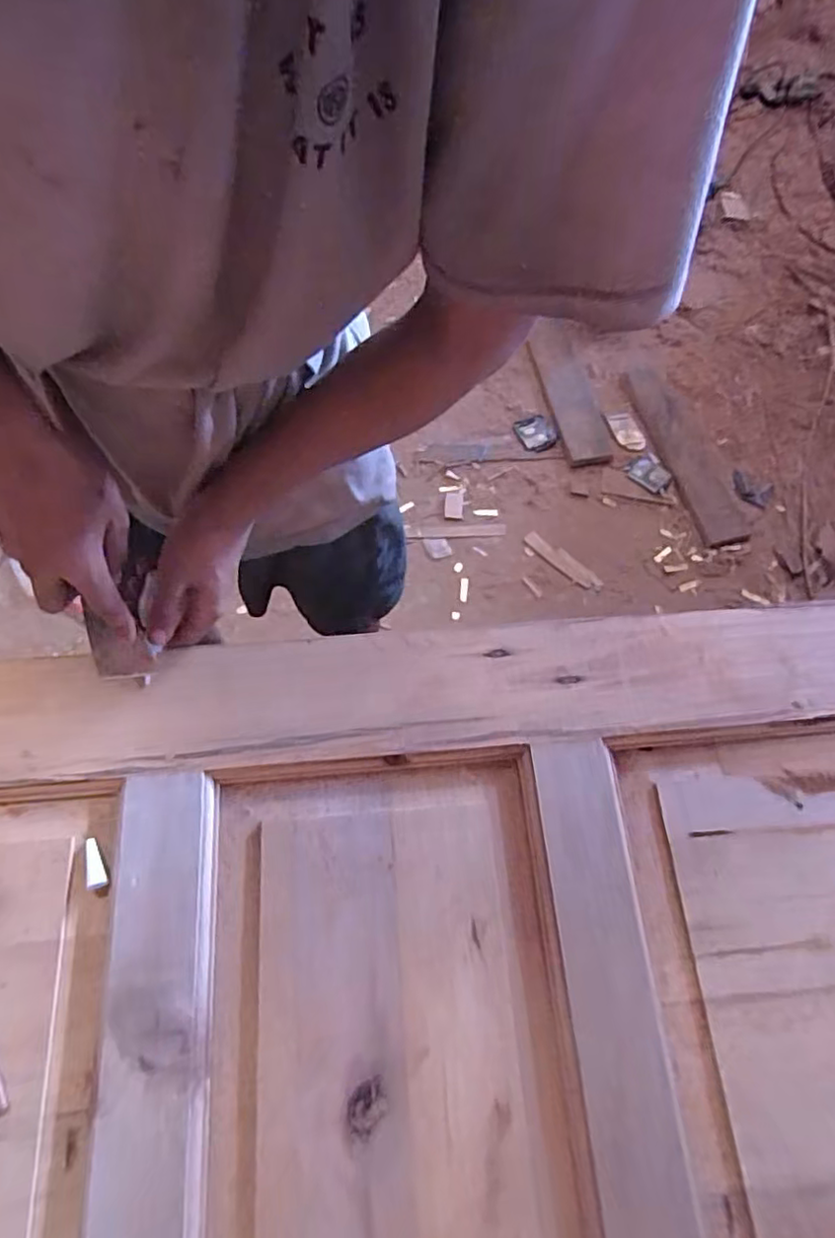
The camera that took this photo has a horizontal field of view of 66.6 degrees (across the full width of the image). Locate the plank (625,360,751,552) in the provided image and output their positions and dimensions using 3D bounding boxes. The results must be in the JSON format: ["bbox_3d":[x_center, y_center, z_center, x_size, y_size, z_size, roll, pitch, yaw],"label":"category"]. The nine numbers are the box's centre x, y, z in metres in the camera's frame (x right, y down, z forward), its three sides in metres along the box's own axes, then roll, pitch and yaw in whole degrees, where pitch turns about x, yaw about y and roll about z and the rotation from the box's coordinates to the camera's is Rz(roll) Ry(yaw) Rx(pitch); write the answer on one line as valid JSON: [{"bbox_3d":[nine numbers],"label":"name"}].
[{"bbox_3d":[0.671,-0.420,1.602,0.128,0.030,0.535,-13,67,-7],"label":"plank"}]

